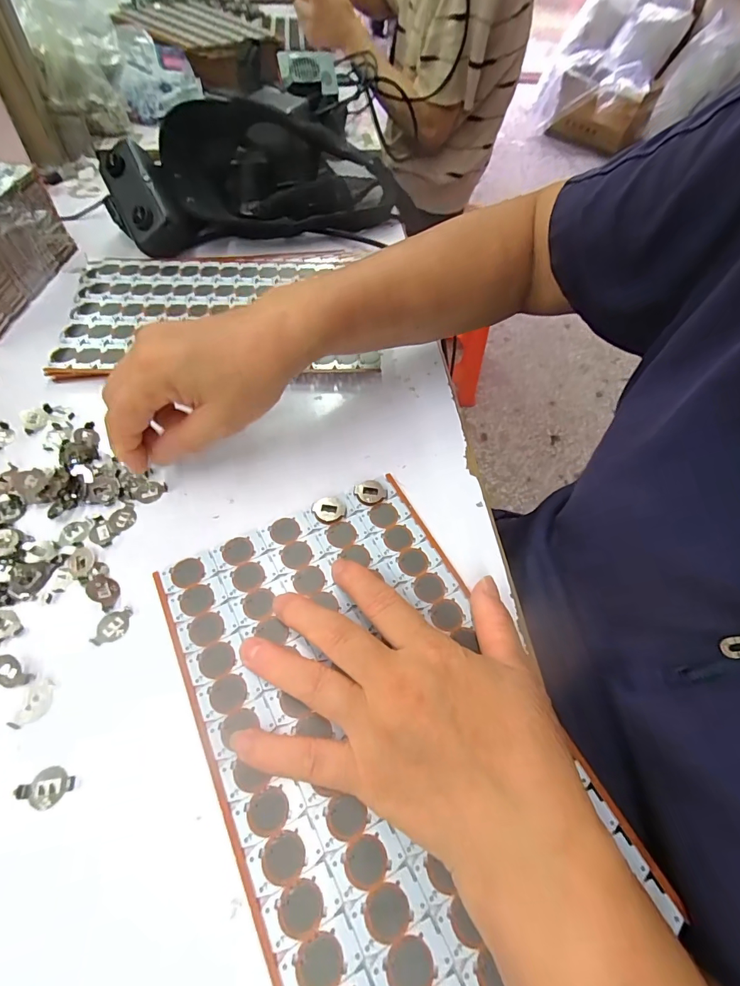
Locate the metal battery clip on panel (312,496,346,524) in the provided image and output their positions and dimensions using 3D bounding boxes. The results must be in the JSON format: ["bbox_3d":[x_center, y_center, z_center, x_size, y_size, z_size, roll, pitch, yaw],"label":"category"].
[{"bbox_3d":[-0.026,0.011,0.279,0.020,0.005,0.018,-21,61,-17],"label":"metal battery clip on panel"}]

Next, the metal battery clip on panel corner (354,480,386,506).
[{"bbox_3d":[0.001,0.000,0.287,0.019,0.006,0.017,-21,61,-17],"label":"metal battery clip on panel corner"}]

